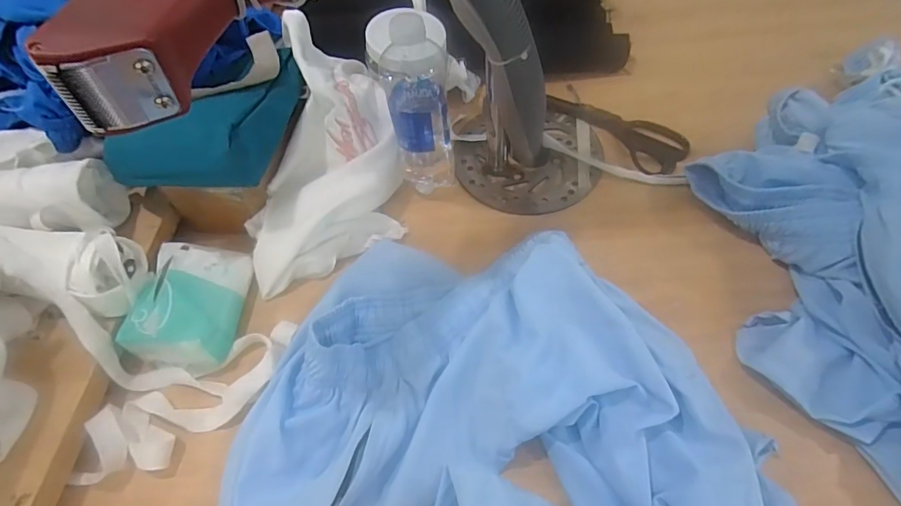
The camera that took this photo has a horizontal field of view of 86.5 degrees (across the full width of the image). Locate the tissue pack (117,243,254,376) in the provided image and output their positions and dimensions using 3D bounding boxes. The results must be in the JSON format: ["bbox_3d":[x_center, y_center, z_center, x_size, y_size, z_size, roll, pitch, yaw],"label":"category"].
[{"bbox_3d":[-0.265,0.045,0.483,0.091,0.059,0.128,7,60,9],"label":"tissue pack"}]

